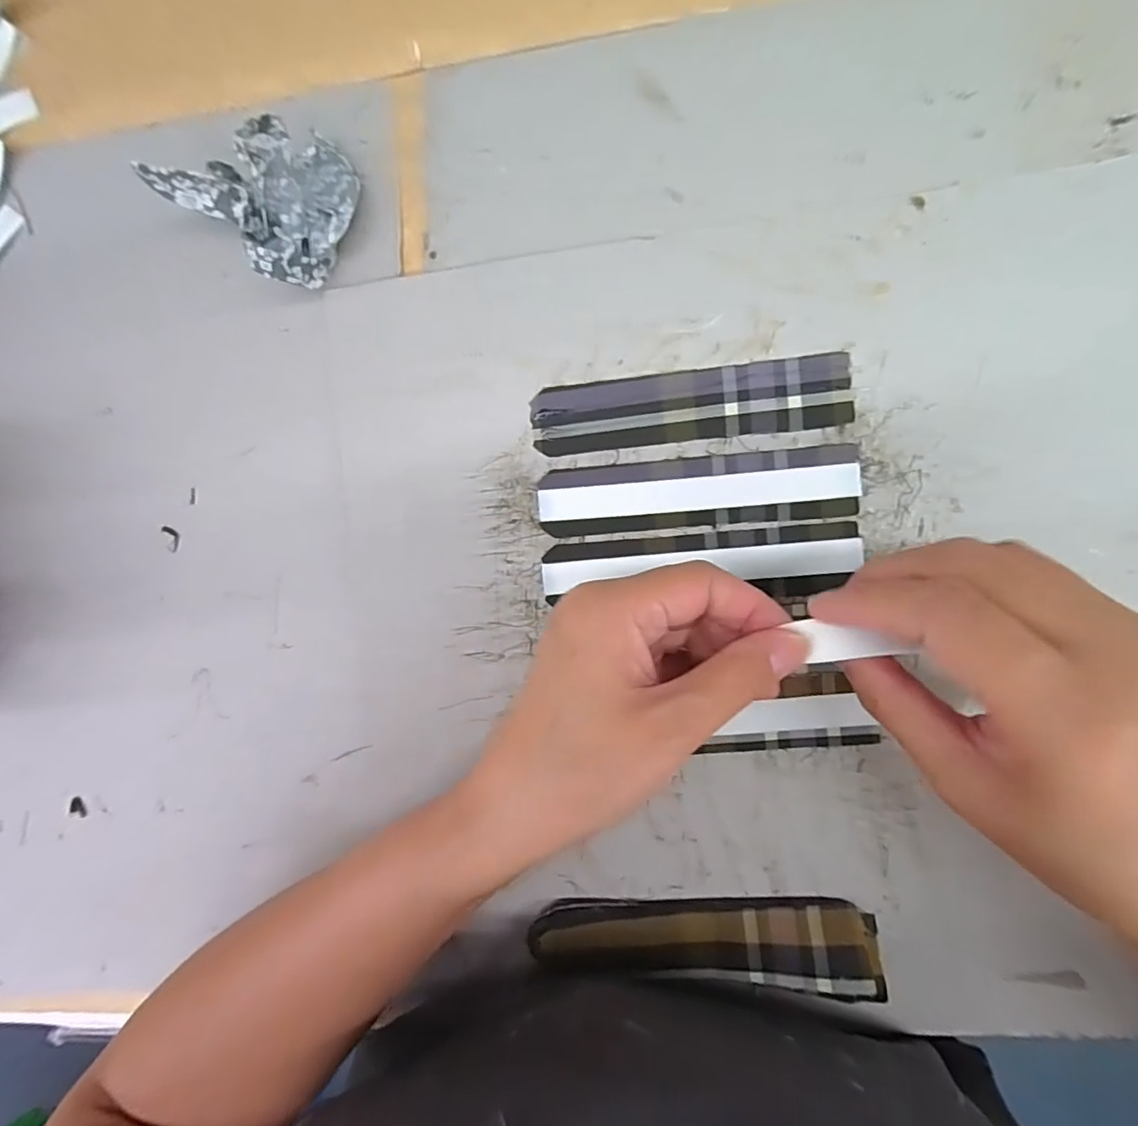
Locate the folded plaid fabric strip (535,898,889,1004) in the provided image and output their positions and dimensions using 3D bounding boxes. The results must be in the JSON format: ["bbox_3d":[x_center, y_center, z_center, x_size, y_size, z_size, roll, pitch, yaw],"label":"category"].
[{"bbox_3d":[0.060,0.172,0.255,0.149,0.020,0.032,-4,93,8],"label":"folded plaid fabric strip"}]

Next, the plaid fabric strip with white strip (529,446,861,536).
[{"bbox_3d":[0.058,-0.033,0.261,0.142,0.005,0.032,-4,93,8],"label":"plaid fabric strip with white strip"}]

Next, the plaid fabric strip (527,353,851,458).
[{"bbox_3d":[0.053,-0.072,0.256,0.140,0.004,0.032,-5,92,8],"label":"plaid fabric strip"}]

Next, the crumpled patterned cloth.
[{"bbox_3d":[-0.134,-0.169,0.253,0.074,0.043,0.066,39,97,4],"label":"crumpled patterned cloth"}]

